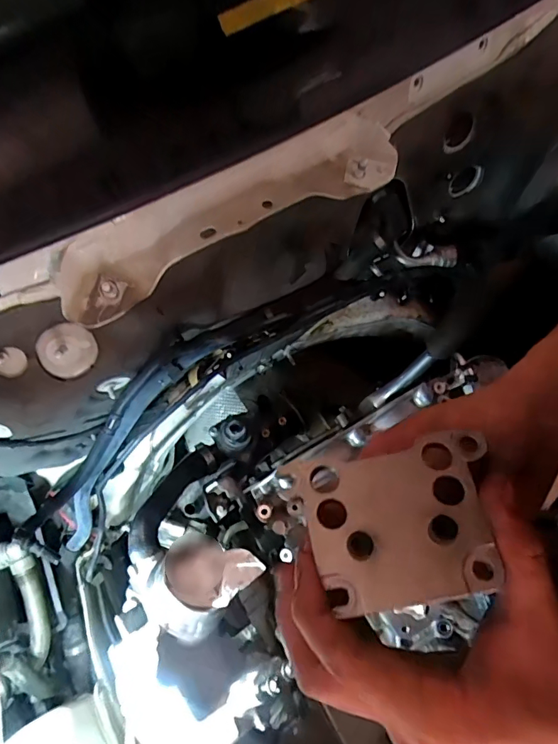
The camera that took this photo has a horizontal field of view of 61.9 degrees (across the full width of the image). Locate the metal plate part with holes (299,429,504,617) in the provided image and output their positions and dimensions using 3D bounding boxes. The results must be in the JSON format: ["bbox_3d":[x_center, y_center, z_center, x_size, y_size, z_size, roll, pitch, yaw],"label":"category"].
[{"bbox_3d":[0.048,0.063,0.192,0.068,0.018,0.058,-13,63,4],"label":"metal plate part with holes"}]

